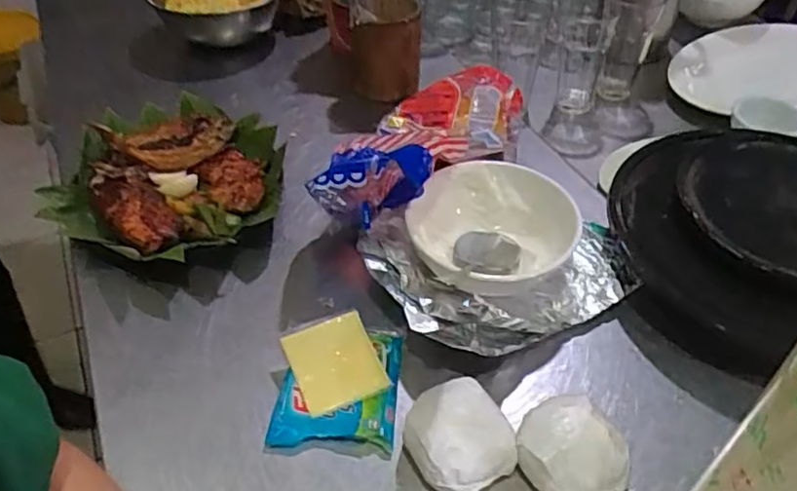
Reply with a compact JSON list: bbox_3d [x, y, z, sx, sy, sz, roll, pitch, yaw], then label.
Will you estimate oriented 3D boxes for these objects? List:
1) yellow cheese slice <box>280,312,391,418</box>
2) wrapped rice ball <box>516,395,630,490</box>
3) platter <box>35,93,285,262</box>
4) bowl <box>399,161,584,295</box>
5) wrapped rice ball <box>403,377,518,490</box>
[{"bbox_3d":[-0.058,0.106,0.584,0.075,0.008,0.084,-21,53,-10],"label":"yellow cheese slice"},{"bbox_3d":[0.138,0.166,0.515,0.076,0.053,0.085,-30,52,-29],"label":"wrapped rice ball"},{"bbox_3d":[-0.258,-0.079,0.753,0.238,0.063,0.252,0,45,0],"label":"platter"},{"bbox_3d":[0.090,-0.007,0.659,0.158,0.062,0.185,22,47,20],"label":"bowl"},{"bbox_3d":[0.048,0.157,0.527,0.077,0.054,0.079,0,45,0],"label":"wrapped rice ball"}]

